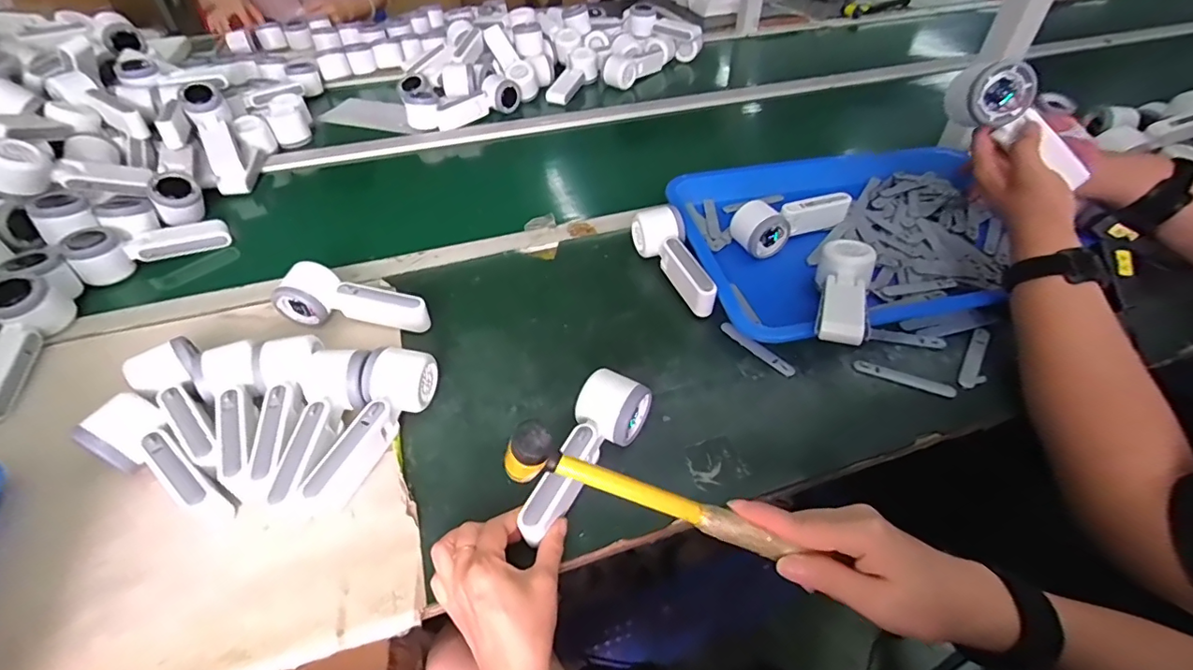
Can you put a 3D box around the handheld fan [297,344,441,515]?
[{"bbox_3d":[-0.206,0.085,0.477,0.068,0.054,0.163,8,48,8],"label":"handheld fan"}]

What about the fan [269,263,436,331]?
[{"bbox_3d":[-0.269,-0.037,0.590,0.162,0.054,0.048,7,48,6],"label":"fan"}]

